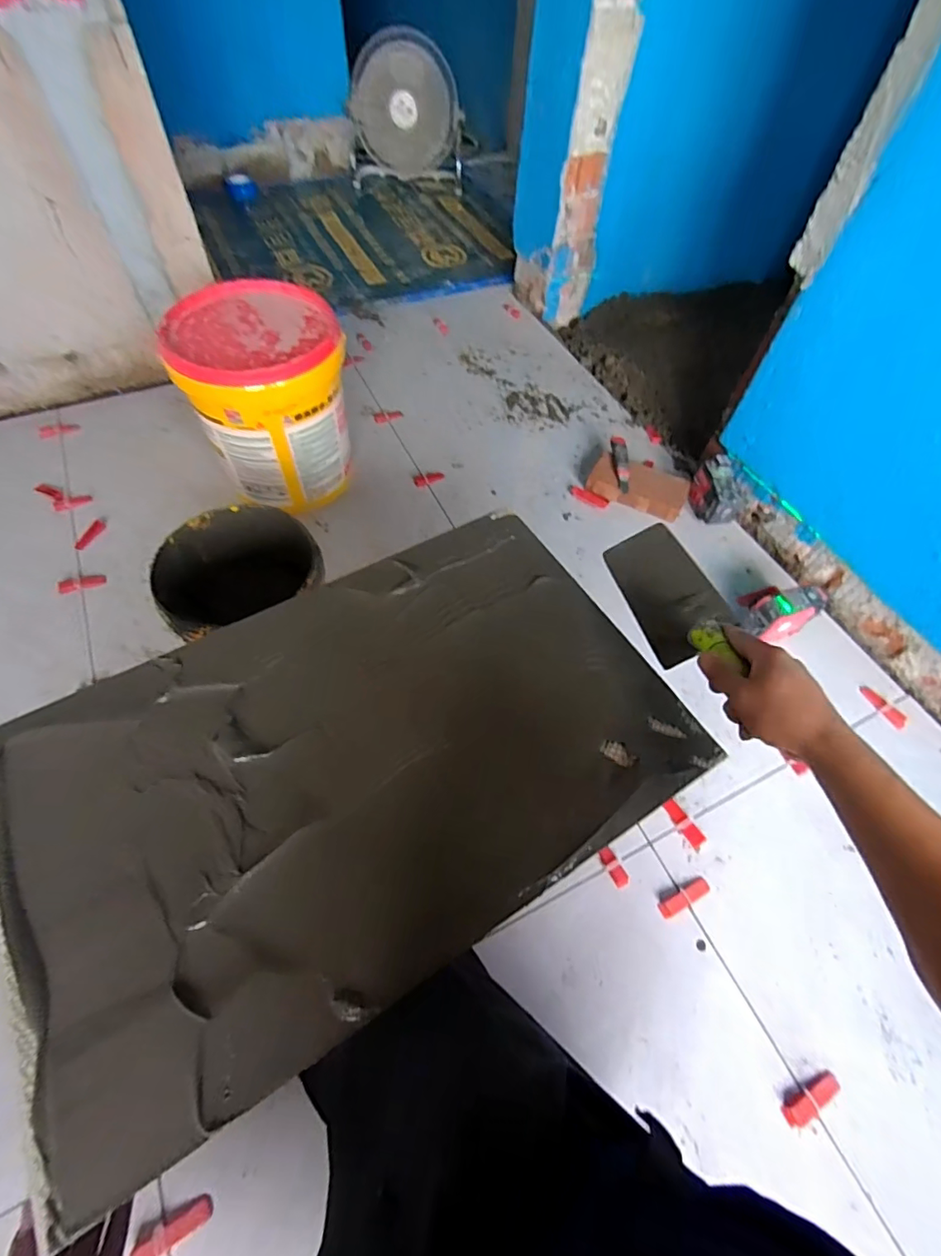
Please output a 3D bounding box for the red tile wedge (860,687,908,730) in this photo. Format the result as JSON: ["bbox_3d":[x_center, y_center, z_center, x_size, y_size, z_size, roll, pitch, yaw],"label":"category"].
[{"bbox_3d":[0.777,0.148,0.976,0.032,0.013,0.090,-30,65,-20],"label":"red tile wedge"}]

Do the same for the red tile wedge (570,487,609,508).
[{"bbox_3d":[0.280,-0.309,1.224,0.094,0.009,0.028,30,61,14],"label":"red tile wedge"}]

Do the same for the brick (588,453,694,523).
[{"bbox_3d":[0.394,-0.336,1.224,0.225,0.067,0.111,22,60,9],"label":"brick"}]

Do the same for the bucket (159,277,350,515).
[{"bbox_3d":[-0.413,-0.466,1.088,0.288,0.334,0.318,-18,61,-14],"label":"bucket"}]

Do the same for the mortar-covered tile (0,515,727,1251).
[{"bbox_3d":[-0.105,0.120,0.523,0.618,0.022,0.405,-27,64,-19],"label":"mortar-covered tile"}]

